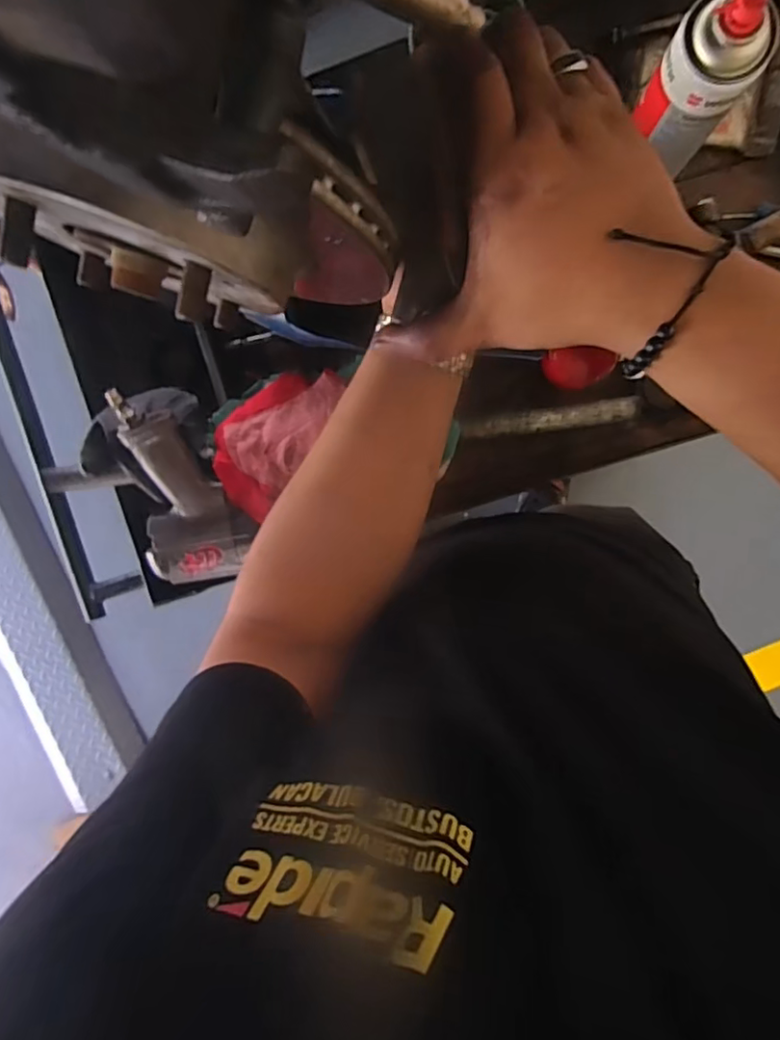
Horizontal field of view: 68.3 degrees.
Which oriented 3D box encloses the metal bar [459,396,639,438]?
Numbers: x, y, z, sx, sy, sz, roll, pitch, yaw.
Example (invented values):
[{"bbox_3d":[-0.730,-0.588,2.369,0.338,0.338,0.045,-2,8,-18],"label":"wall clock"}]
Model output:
[{"bbox_3d":[0.160,-0.103,0.581,0.174,0.007,0.022,-7,94,5],"label":"metal bar"}]

